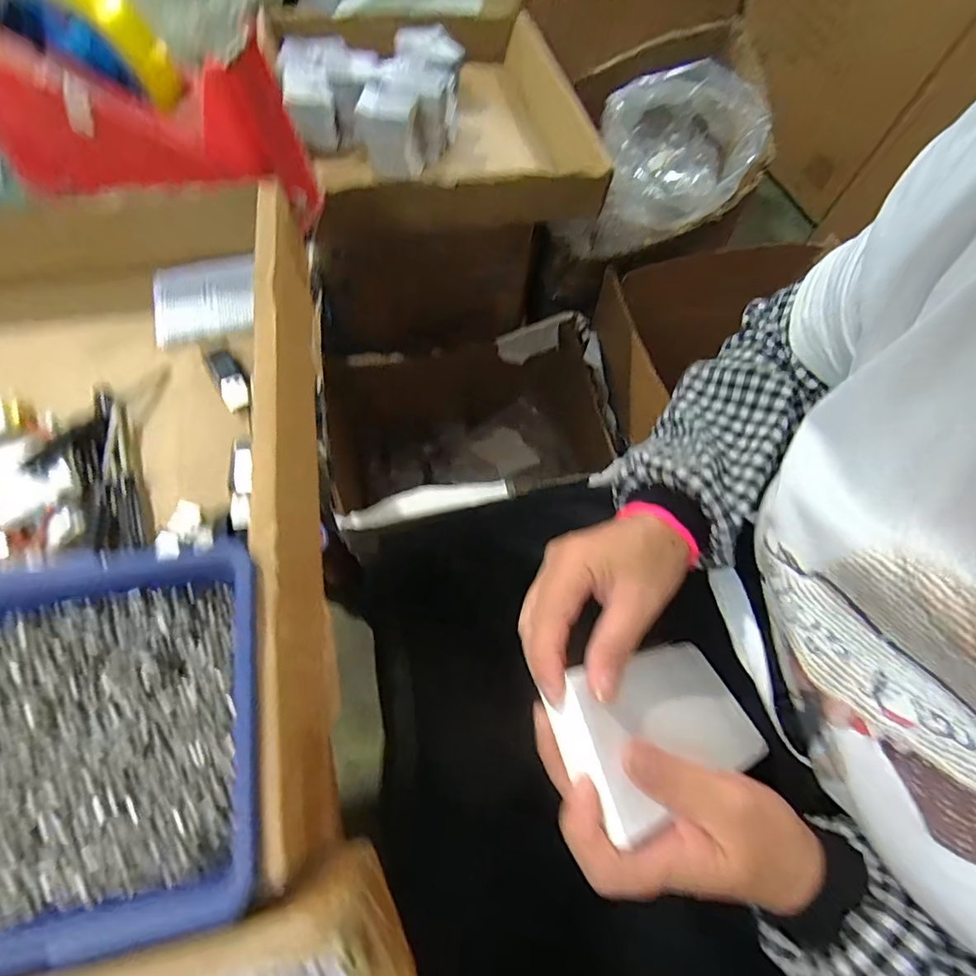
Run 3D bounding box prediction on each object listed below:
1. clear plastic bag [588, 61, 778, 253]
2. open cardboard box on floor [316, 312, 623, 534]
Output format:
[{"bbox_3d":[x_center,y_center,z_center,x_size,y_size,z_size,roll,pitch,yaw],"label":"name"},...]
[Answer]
[{"bbox_3d":[0.257,-0.451,0.701,0.201,0.157,0.162,0,66,-3],"label":"clear plastic bag"},{"bbox_3d":[-0.036,-0.045,0.858,0.458,0.287,0.291,-12,67,-8],"label":"open cardboard box on floor"}]

